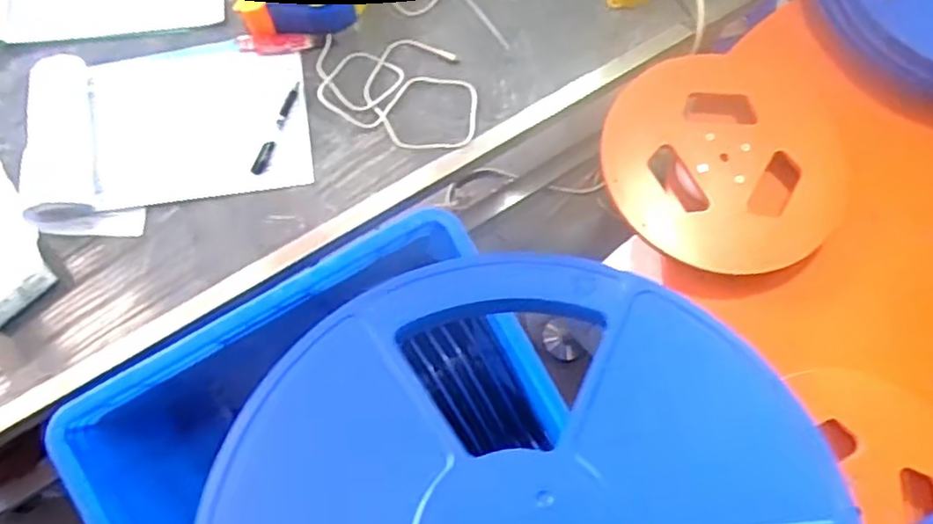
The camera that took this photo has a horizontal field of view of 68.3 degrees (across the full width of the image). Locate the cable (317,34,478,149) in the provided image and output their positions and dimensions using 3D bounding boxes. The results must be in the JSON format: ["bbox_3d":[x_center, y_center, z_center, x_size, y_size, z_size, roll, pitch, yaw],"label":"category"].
[{"bbox_3d":[-0.090,-0.227,0.897,0.205,0.012,0.166,1,72,-1],"label":"cable"}]

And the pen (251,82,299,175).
[{"bbox_3d":[-0.239,-0.172,0.873,0.013,0.012,0.135,17,72,4],"label":"pen"}]

